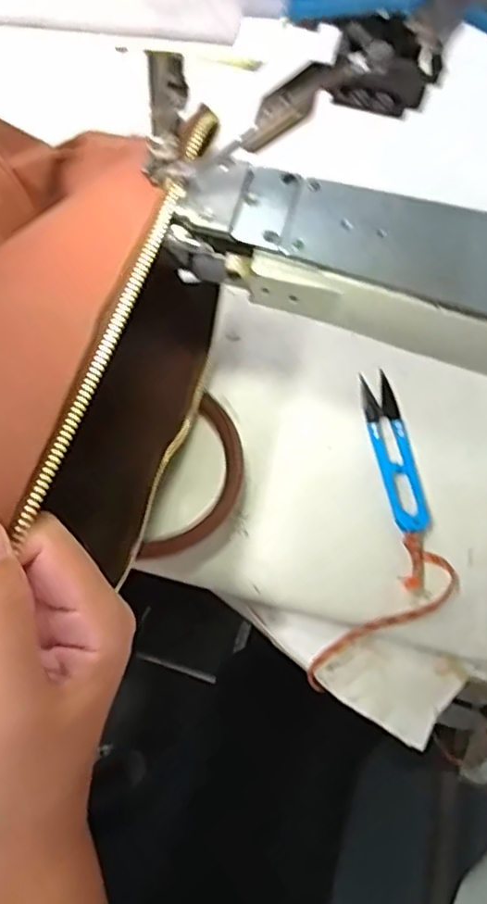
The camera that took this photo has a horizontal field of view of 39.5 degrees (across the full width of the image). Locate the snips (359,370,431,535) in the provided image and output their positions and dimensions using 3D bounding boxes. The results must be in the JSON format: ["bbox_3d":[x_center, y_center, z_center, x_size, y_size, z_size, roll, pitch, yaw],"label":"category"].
[{"bbox_3d":[0.088,-0.001,0.395,0.022,0.007,0.099,-8,67,-7],"label":"snips"}]

